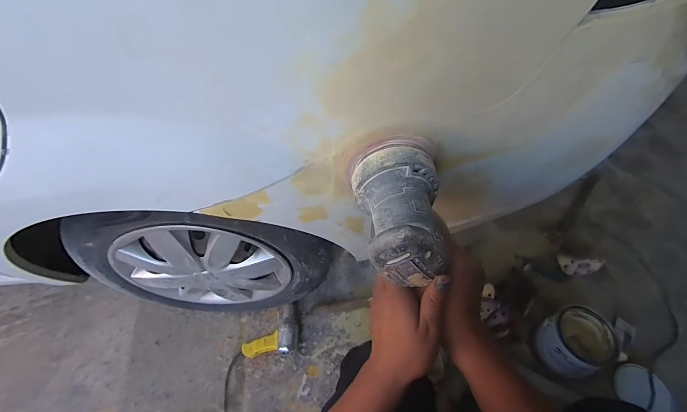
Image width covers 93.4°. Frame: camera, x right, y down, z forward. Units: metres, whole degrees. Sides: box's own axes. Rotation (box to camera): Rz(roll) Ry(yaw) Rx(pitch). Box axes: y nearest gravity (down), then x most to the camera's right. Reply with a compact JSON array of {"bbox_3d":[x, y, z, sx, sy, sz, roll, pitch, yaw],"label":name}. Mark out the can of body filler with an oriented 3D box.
[{"bbox_3d":[0.602,0.354,0.848,0.147,0.120,0.143,0,56,-1],"label":"can of body filler"}]

